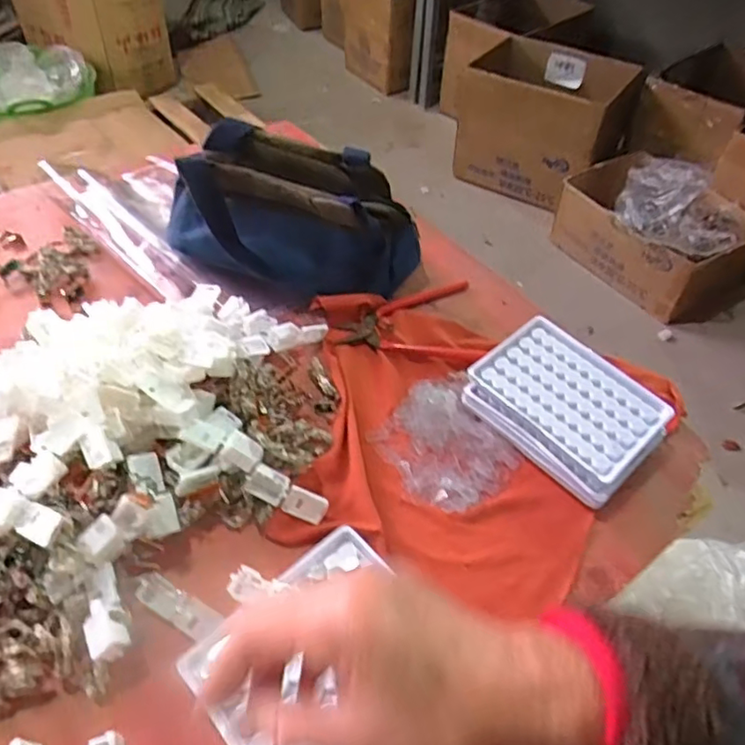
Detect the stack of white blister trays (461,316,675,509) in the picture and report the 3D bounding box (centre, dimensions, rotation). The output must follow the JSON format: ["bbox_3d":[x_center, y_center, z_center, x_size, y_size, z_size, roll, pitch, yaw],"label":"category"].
[{"bbox_3d":[0.150,0.024,0.459,0.099,0.028,0.135,-34,58,-28],"label":"stack of white blister trays"}]

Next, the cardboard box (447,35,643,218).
[{"bbox_3d":[0.446,-0.689,1.619,0.423,0.293,0.333,29,54,22],"label":"cardboard box"}]

